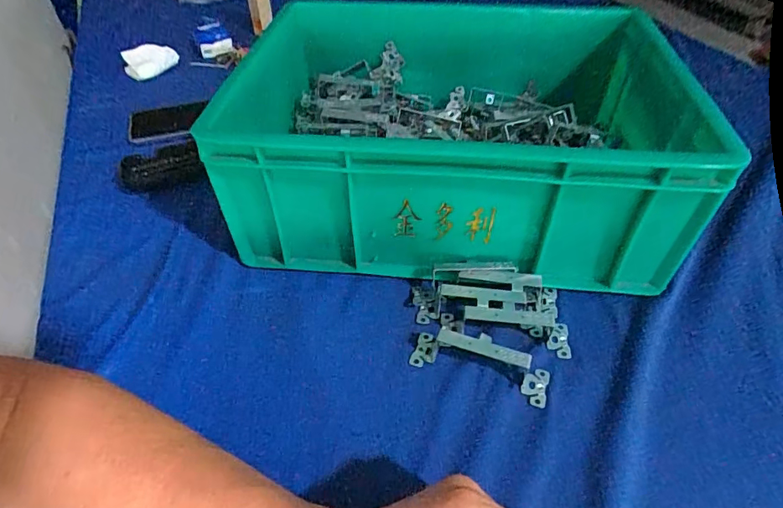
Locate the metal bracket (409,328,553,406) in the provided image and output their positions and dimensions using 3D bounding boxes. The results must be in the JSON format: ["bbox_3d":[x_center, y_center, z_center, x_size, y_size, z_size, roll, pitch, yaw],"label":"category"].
[{"bbox_3d":[0.068,0.080,0.367,0.104,0.030,0.030,14,47,17],"label":"metal bracket"}]

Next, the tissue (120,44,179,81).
[{"bbox_3d":[-0.360,-0.288,0.713,0.080,0.037,0.035,-4,45,-2],"label":"tissue"}]

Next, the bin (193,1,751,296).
[{"bbox_3d":[0.068,-0.134,0.497,0.399,0.158,0.324,2,45,5],"label":"bin"}]

